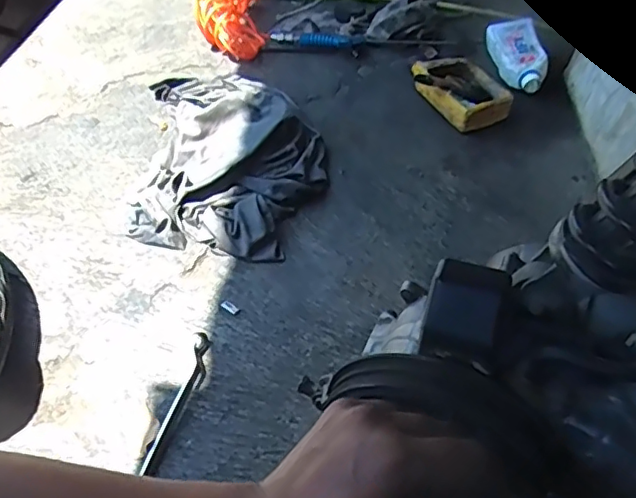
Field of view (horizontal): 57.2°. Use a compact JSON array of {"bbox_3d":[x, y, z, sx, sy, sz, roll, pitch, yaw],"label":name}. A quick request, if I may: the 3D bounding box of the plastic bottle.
[{"bbox_3d":[0.418,-0.412,1.240,0.102,0.070,0.210,5,47,-5],"label":"plastic bottle"}]

